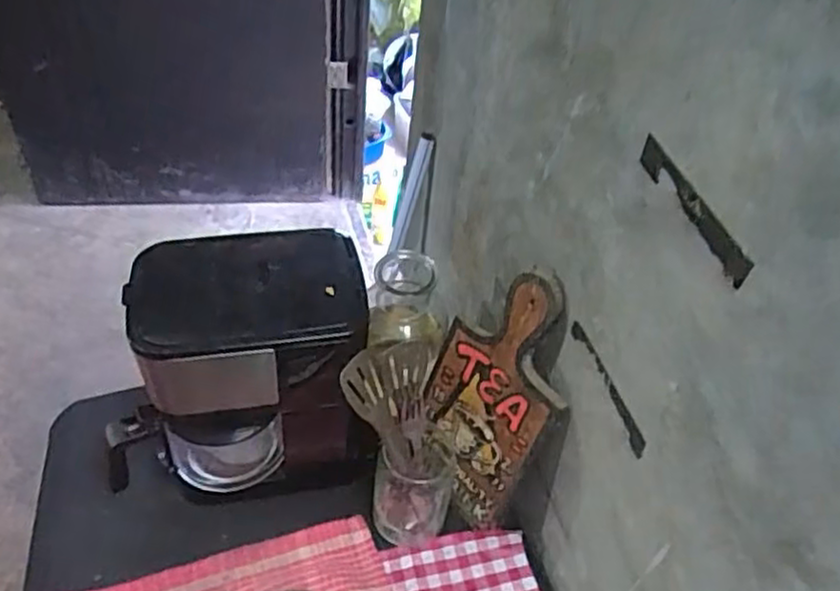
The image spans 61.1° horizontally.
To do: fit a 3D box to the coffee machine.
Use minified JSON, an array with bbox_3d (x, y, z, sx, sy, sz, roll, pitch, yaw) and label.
[{"bbox_3d":[-0.168,0.086,0.695,0.248,0.268,0.160,1,46,-6],"label":"coffee machine"}]

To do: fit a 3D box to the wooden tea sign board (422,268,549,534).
[{"bbox_3d":[0.061,0.102,0.692,0.019,0.278,0.128,-16,47,-43],"label":"wooden tea sign board"}]

